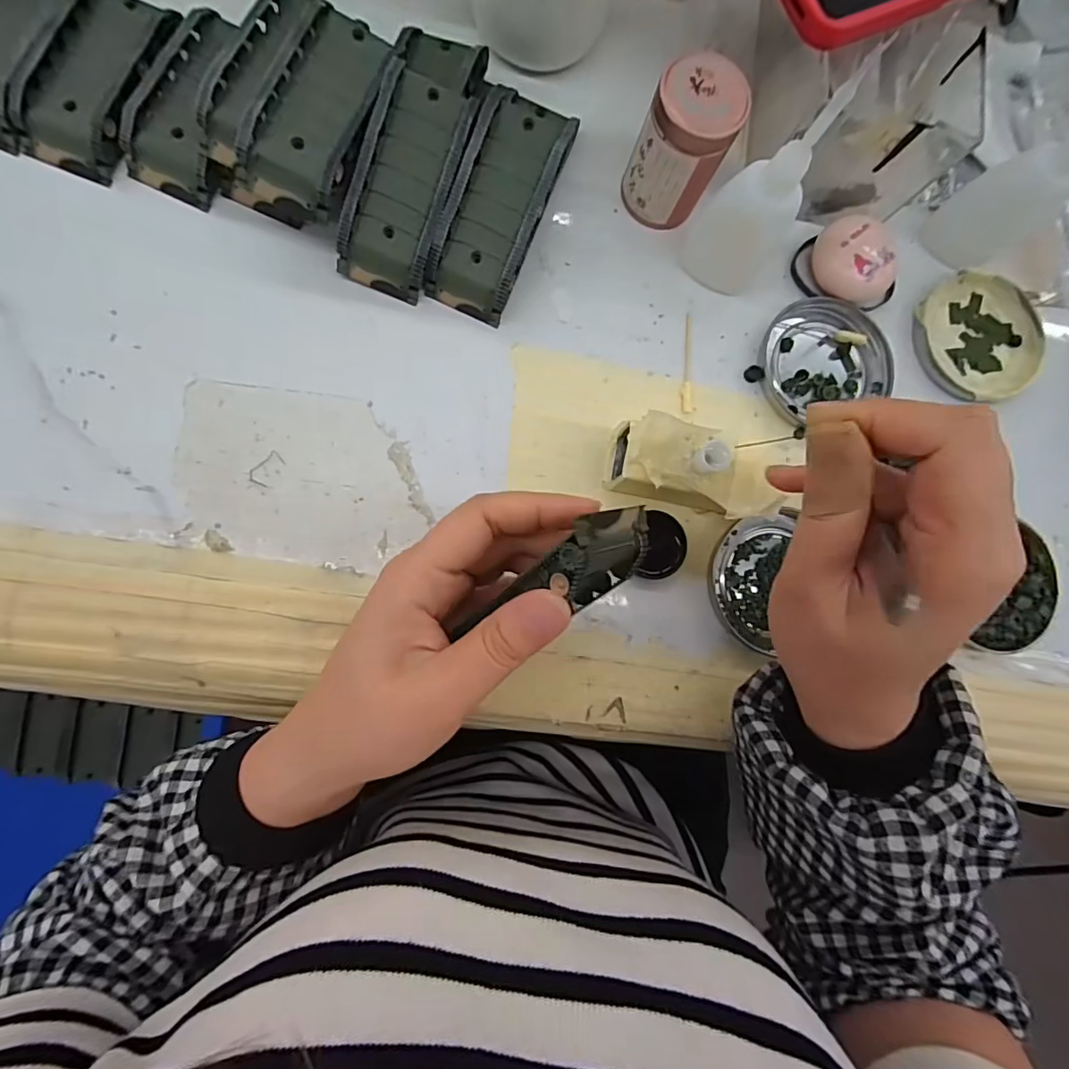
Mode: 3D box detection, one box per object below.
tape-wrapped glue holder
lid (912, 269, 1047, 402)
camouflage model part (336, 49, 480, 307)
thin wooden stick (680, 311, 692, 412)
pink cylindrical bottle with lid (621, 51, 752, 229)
[{"bbox_3d":[0.077,-0.033,0.268,0.077,0.044,0.039,20,81,-6],"label":"tape-wrapped glue holder"},{"bbox_3d":[0.271,-0.120,0.319,0.078,0.011,0.078,1,83,-8],"label":"lid"},{"bbox_3d":[-0.064,-0.172,0.260,0.043,0.020,0.097,20,101,-6],"label":"camouflage model part"},{"bbox_3d":[0.087,-0.098,0.297,0.007,0.004,0.058,2,86,-7],"label":"thin wooden stick"},{"bbox_3d":[0.076,-0.201,0.274,0.044,0.064,0.042,1,83,-8],"label":"pink cylindrical bottle with lid"}]

